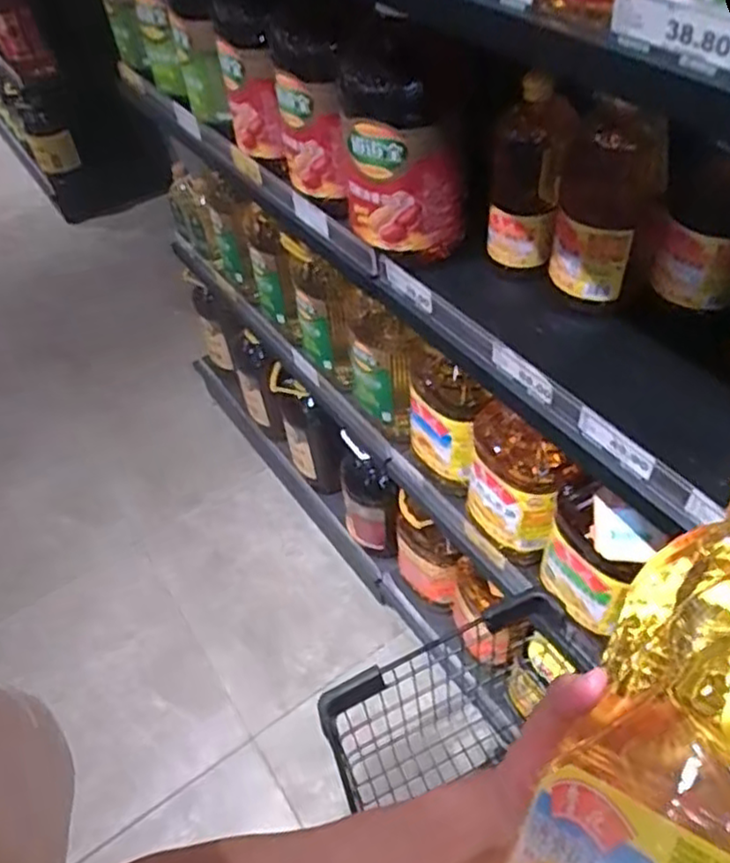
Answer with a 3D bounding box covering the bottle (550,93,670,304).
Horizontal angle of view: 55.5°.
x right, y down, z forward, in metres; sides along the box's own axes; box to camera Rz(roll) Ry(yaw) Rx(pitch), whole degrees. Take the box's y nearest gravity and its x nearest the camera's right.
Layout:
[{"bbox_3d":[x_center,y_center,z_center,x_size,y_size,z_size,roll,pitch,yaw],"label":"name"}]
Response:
[{"bbox_3d":[0.267,-0.247,0.777,0.108,0.214,0.084,9,52,14],"label":"bottle"}]

